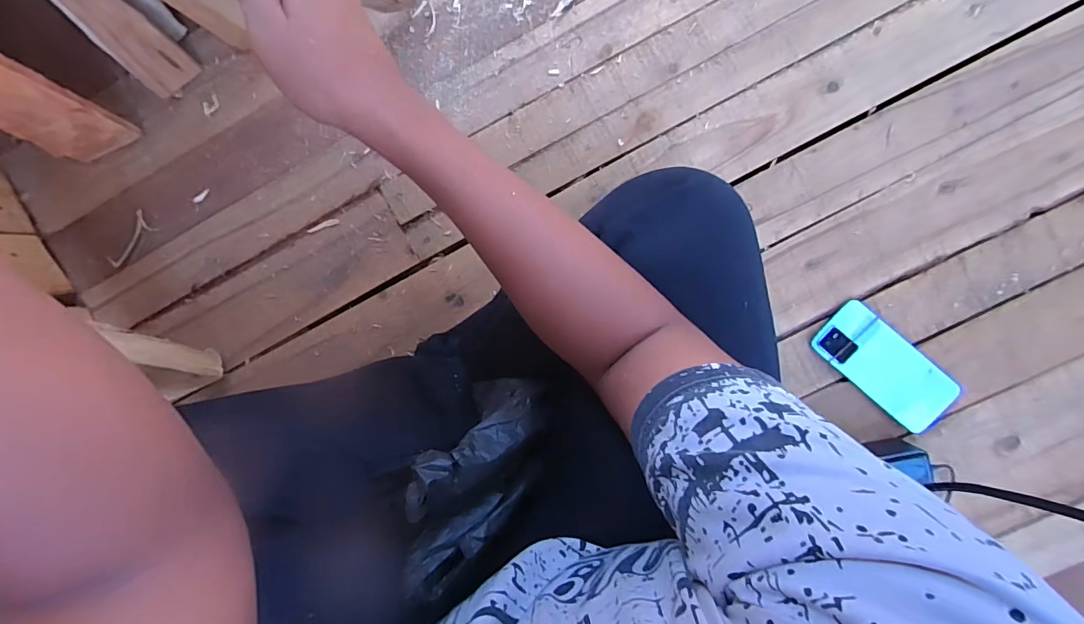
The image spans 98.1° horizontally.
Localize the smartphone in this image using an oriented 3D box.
[{"bbox_3d":[0.402,0.065,0.544,0.169,0.013,0.076,41,102,1],"label":"smartphone"}]

